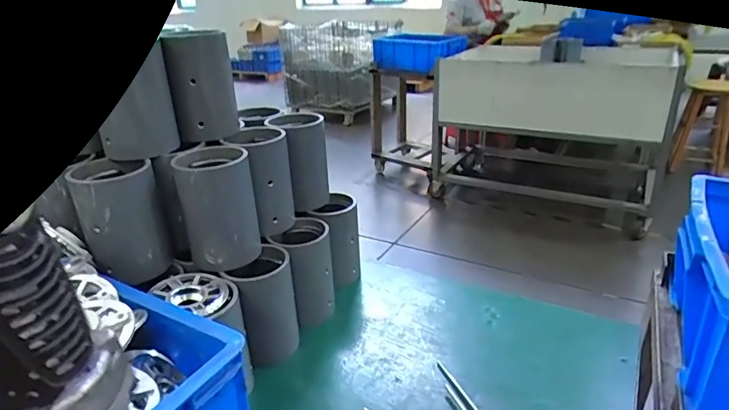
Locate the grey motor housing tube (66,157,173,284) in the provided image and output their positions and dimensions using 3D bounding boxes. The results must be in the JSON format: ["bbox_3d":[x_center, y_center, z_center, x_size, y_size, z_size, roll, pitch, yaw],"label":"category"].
[{"bbox_3d":[-0.266,0.015,0.521,0.075,0.119,0.067,-16,27,-27],"label":"grey motor housing tube"}]

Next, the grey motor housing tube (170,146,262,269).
[{"bbox_3d":[-0.166,0.003,0.542,0.078,0.127,0.076,-11,25,-18],"label":"grey motor housing tube"}]

